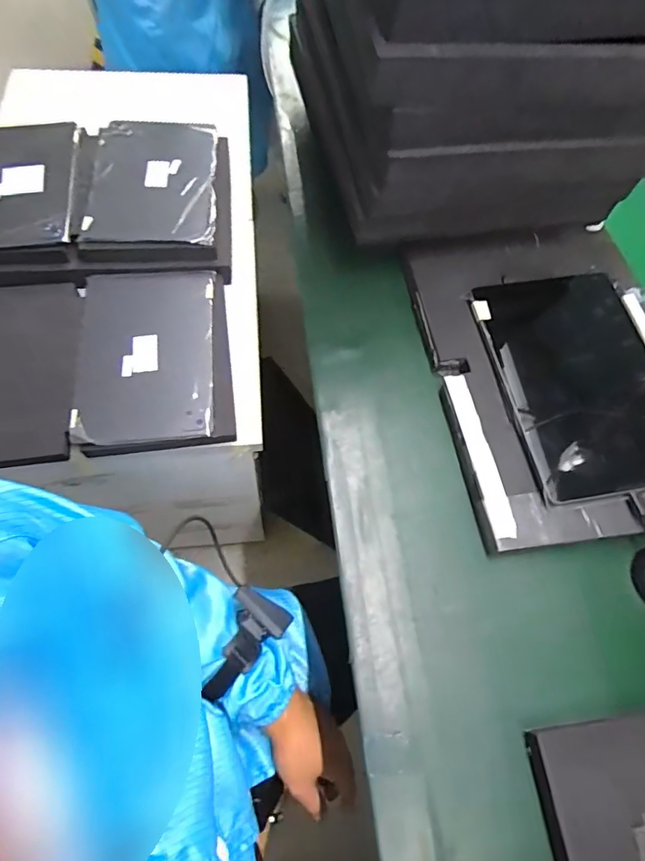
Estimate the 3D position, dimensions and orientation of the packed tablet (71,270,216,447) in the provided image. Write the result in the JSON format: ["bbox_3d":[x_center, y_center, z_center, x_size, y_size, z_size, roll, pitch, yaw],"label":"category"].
[{"bbox_3d":[-0.227,-0.105,0.634,0.170,0.020,0.257,-4,64,-12],"label":"packed tablet"}]

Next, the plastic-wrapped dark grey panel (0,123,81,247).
[{"bbox_3d":[-0.456,-0.361,0.709,0.196,0.027,0.265,-8,63,-7],"label":"plastic-wrapped dark grey panel"}]

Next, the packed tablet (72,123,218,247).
[{"bbox_3d":[-0.259,-0.375,0.722,0.200,0.033,0.252,-4,67,-1],"label":"packed tablet"}]

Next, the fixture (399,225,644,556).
[{"bbox_3d":[0.256,-0.068,0.521,0.265,0.024,0.353,-7,66,-8],"label":"fixture"}]

